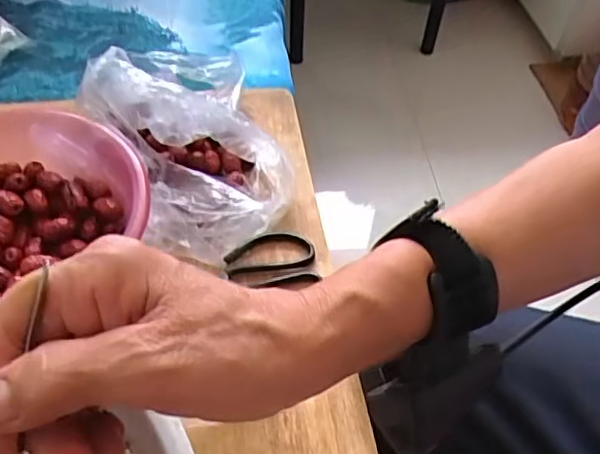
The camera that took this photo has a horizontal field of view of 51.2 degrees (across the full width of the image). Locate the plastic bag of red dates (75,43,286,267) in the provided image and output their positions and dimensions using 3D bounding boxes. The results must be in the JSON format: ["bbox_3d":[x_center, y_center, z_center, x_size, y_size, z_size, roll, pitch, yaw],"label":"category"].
[{"bbox_3d":[-0.098,-0.080,0.588,0.148,0.092,0.206,-21,55,-18],"label":"plastic bag of red dates"}]

